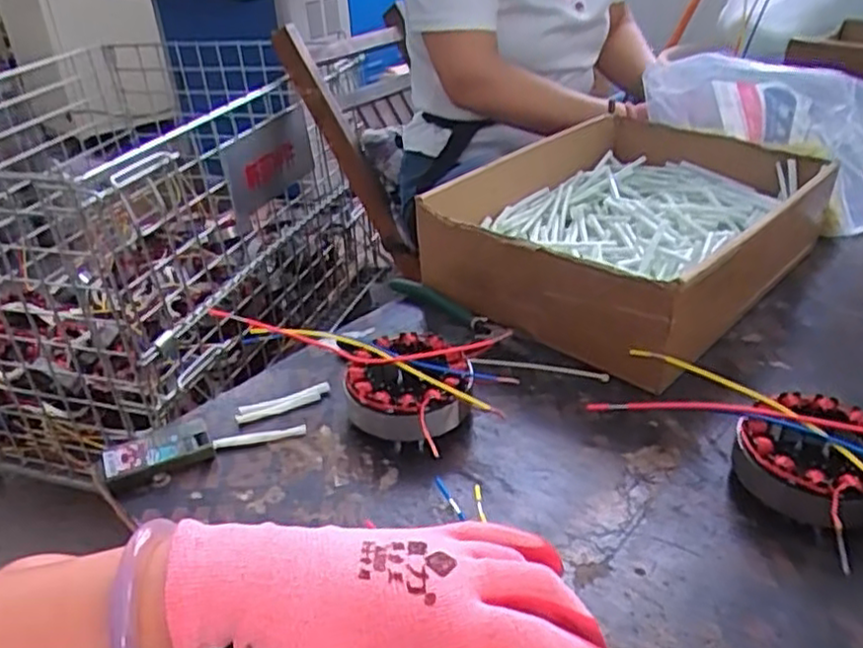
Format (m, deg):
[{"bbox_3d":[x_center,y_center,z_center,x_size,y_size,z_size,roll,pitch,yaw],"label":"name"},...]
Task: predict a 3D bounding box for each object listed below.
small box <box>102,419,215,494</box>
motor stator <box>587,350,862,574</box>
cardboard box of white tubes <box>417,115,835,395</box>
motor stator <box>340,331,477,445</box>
[{"bbox_3d":[-0.179,0.087,0.468,0.067,0.018,0.031,-14,34,-17],"label":"small box"},{"bbox_3d":[0.207,0.070,0.443,0.117,0.041,0.189,-22,37,-28],"label":"motor stator"},{"bbox_3d":[0.187,-0.092,0.657,0.250,0.094,0.350,25,42,37],"label":"cardboard box of white tubes"},{"bbox_3d":[-0.017,0.047,0.494,0.086,0.043,0.097,-5,32,-3],"label":"motor stator"}]

